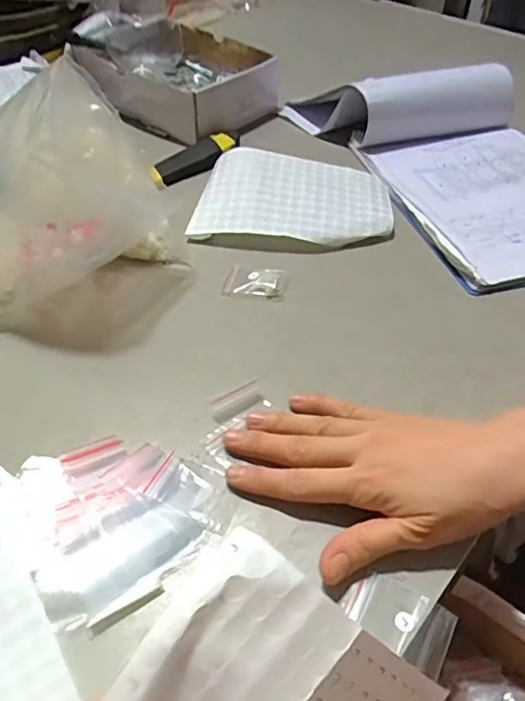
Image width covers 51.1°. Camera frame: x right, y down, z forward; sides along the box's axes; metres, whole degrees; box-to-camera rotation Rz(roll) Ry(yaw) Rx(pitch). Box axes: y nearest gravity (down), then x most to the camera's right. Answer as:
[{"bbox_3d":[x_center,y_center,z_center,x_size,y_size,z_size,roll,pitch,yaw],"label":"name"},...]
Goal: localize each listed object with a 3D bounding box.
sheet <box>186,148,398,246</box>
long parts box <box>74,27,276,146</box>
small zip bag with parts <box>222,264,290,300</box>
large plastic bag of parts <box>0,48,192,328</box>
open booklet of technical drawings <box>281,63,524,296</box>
[{"bbox_3d":[0.033,-0.154,0.560,0.192,0.043,0.122,8,47,6],"label":"sheet"},{"bbox_3d":[-0.111,-0.363,0.740,0.244,0.063,0.168,28,52,23],"label":"long parts box"},{"bbox_3d":[-0.006,-0.062,0.497,0.056,0.010,0.039,13,48,11],"label":"small zip bag with parts"},{"bbox_3d":[-0.199,-0.124,0.463,0.243,0.146,0.110,-21,51,-20],"label":"large plastic bag of parts"},{"bbox_3d":[0.229,-0.226,0.616,0.231,0.073,0.406,-16,49,-16],"label":"open booklet of technical drawings"}]

